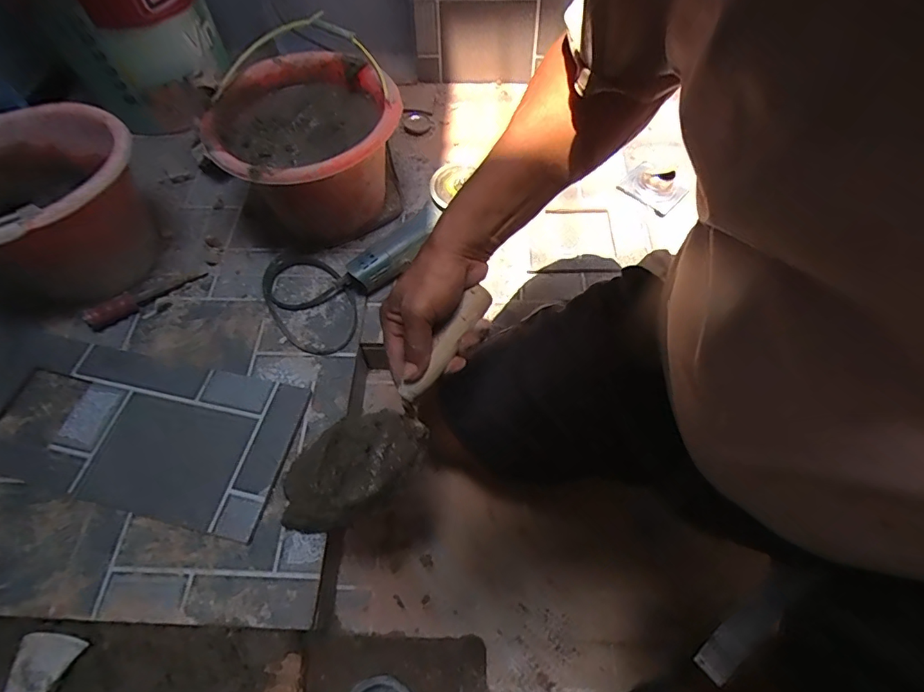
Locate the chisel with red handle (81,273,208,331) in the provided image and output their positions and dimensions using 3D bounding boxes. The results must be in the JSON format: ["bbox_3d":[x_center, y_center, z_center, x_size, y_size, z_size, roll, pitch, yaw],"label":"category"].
[{"bbox_3d":[-0.502,-0.080,0.775,0.174,0.029,0.033,-29,64,-14],"label":"chisel with red handle"}]

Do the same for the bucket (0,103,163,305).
[{"bbox_3d":[-0.630,-0.210,0.755,0.280,0.191,0.287,-1,61,1],"label":"bucket"}]

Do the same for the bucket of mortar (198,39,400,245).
[{"bbox_3d":[-0.239,-0.317,0.804,0.278,0.184,0.282,-1,61,1],"label":"bucket of mortar"}]

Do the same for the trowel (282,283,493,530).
[{"bbox_3d":[-0.057,0.060,0.462,0.080,0.058,0.264,41,82,21],"label":"trowel"}]

